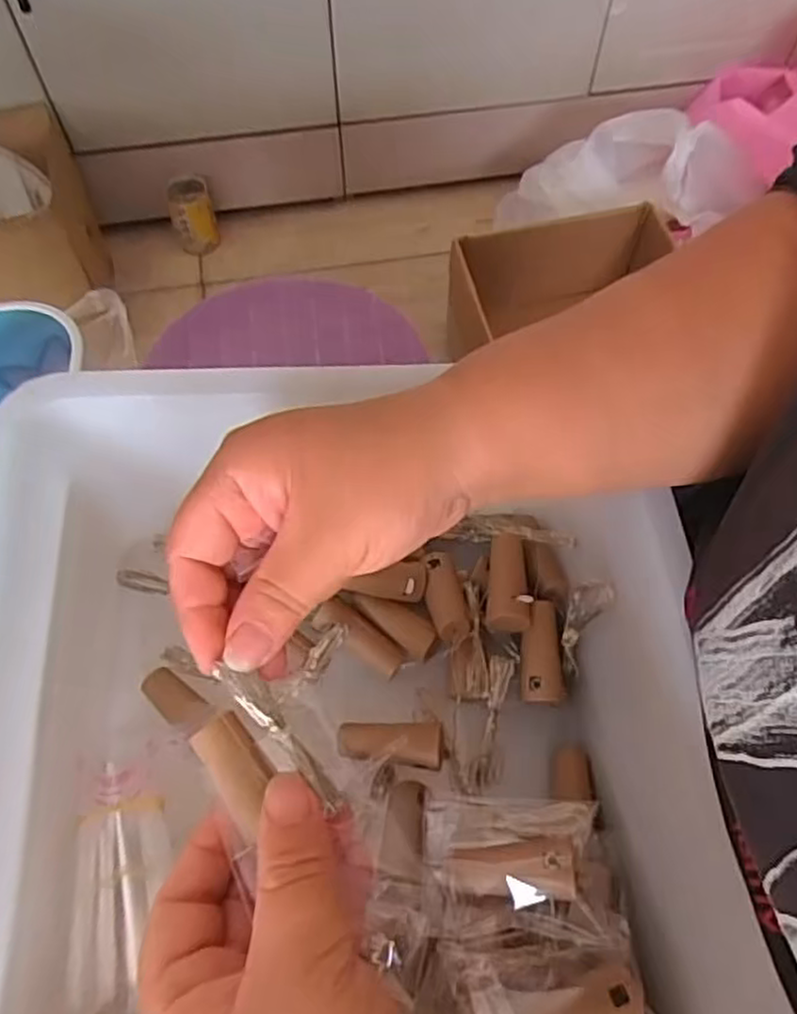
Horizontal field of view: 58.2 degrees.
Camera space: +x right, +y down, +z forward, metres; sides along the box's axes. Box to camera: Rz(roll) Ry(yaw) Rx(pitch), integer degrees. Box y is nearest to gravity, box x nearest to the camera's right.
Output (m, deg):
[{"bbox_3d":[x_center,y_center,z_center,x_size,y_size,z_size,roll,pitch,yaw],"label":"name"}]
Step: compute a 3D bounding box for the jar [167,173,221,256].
[{"bbox_3d":[-0.315,-0.453,1.105,0.073,0.101,0.064,-32,67,-15],"label":"jar"}]

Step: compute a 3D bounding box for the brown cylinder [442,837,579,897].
[{"bbox_3d":[0.045,0.147,0.291,0.052,0.014,0.020,-3,62,-1],"label":"brown cylinder"}]

